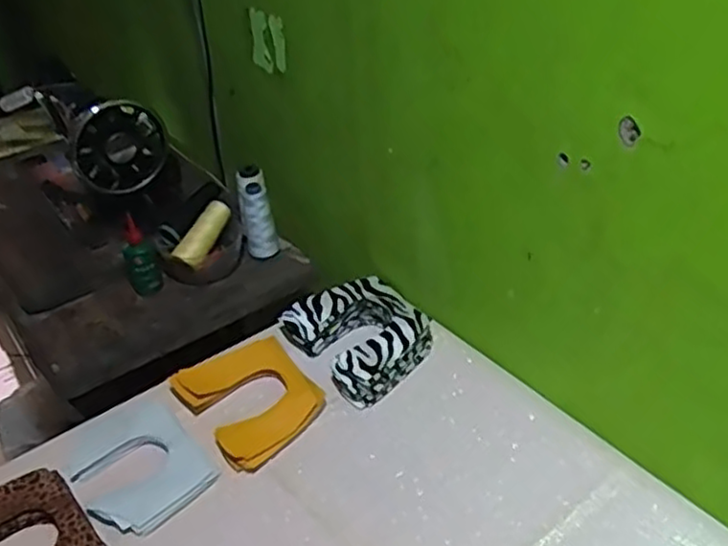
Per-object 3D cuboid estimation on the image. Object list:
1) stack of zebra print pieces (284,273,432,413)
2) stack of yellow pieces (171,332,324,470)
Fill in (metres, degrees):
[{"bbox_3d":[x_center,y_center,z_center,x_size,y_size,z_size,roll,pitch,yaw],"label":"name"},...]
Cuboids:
[{"bbox_3d":[-0.002,0.075,0.864,0.135,0.059,0.156,-28,41,-28],"label":"stack of zebra print pieces"},{"bbox_3d":[-0.125,0.137,0.802,0.126,0.027,0.157,-30,47,-25],"label":"stack of yellow pieces"}]

